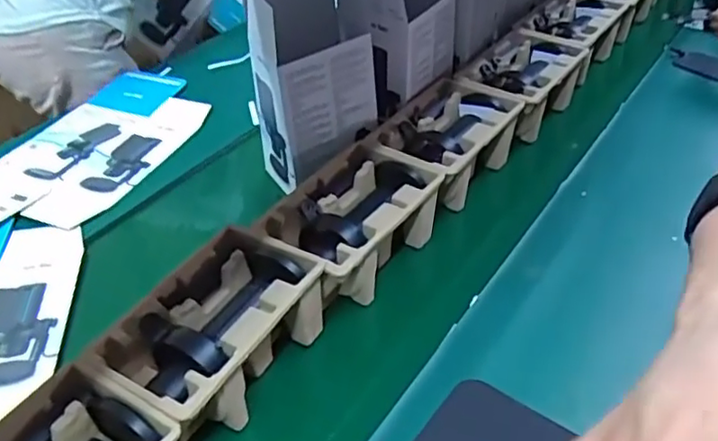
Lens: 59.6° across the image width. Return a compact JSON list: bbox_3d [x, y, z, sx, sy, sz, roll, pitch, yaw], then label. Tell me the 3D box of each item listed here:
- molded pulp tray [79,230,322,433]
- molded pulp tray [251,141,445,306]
[{"bbox_3d":[-0.153,0.123,0.673,0.143,0.103,0.225,24,45,25],"label":"molded pulp tray"},{"bbox_3d":[-0.006,0.008,0.805,0.146,0.103,0.217,28,47,28],"label":"molded pulp tray"}]

